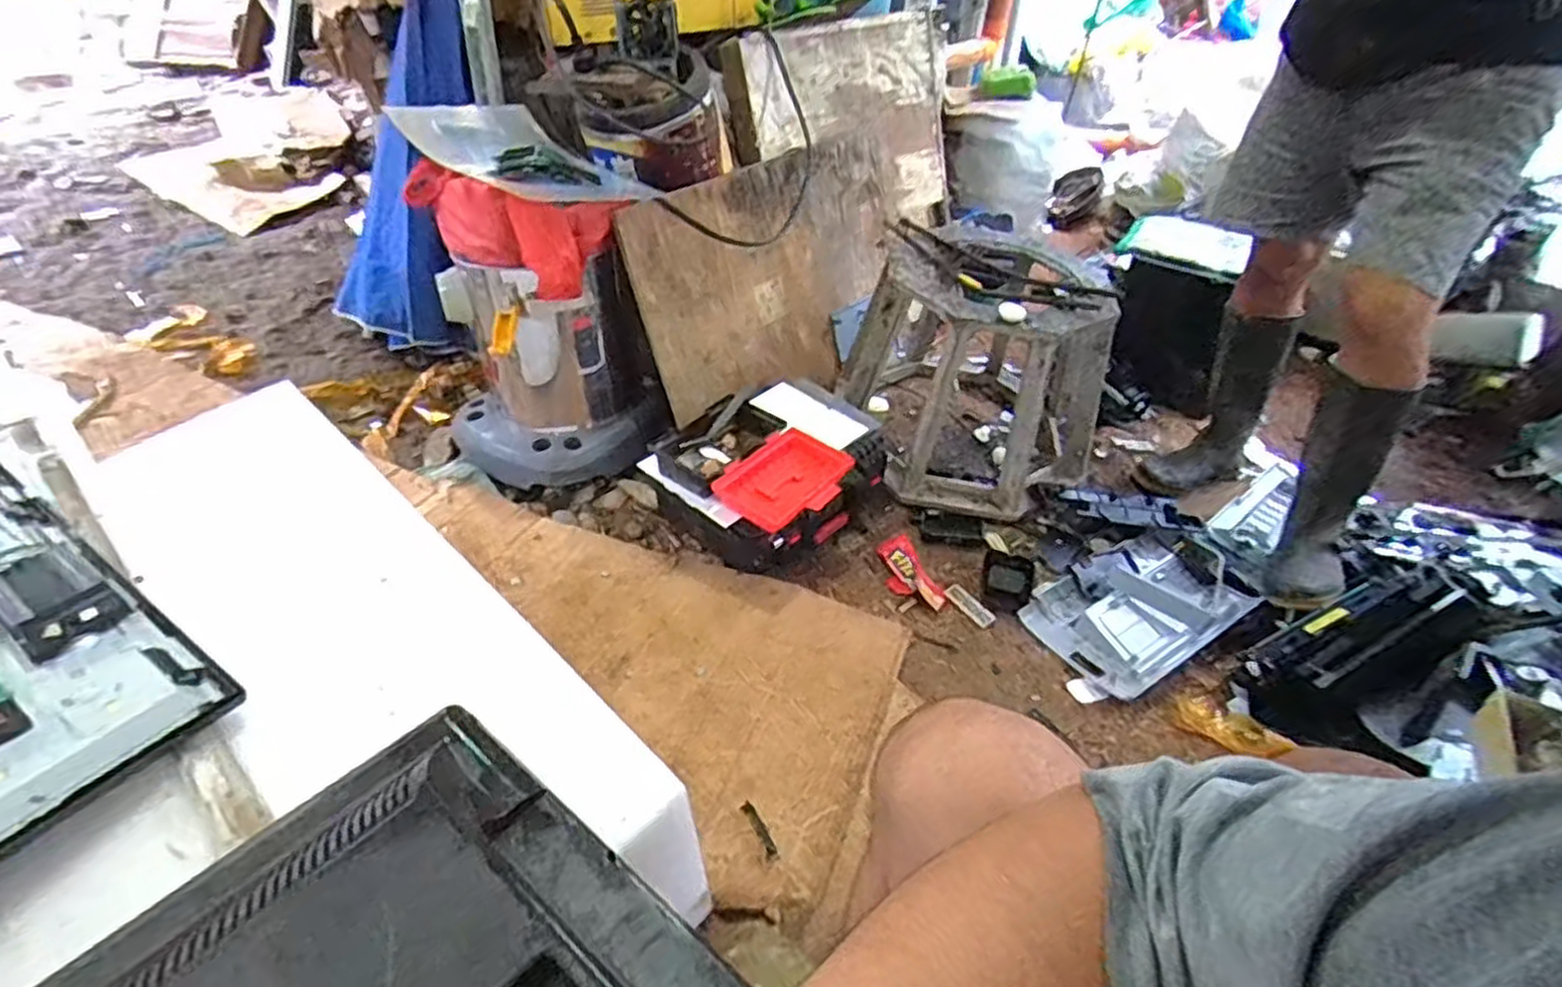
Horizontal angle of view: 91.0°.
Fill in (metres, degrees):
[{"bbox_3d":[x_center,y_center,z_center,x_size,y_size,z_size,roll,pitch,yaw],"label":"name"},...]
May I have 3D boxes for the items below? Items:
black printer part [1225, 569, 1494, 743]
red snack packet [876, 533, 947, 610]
[{"bbox_3d":[0.839,0.218,1.109,0.332,0.107,0.151,-31,48,-3],"label":"black printer part"},{"bbox_3d":[0.208,0.130,1.257,0.072,0.028,0.146,-16,45,-23],"label":"red snack packet"}]

